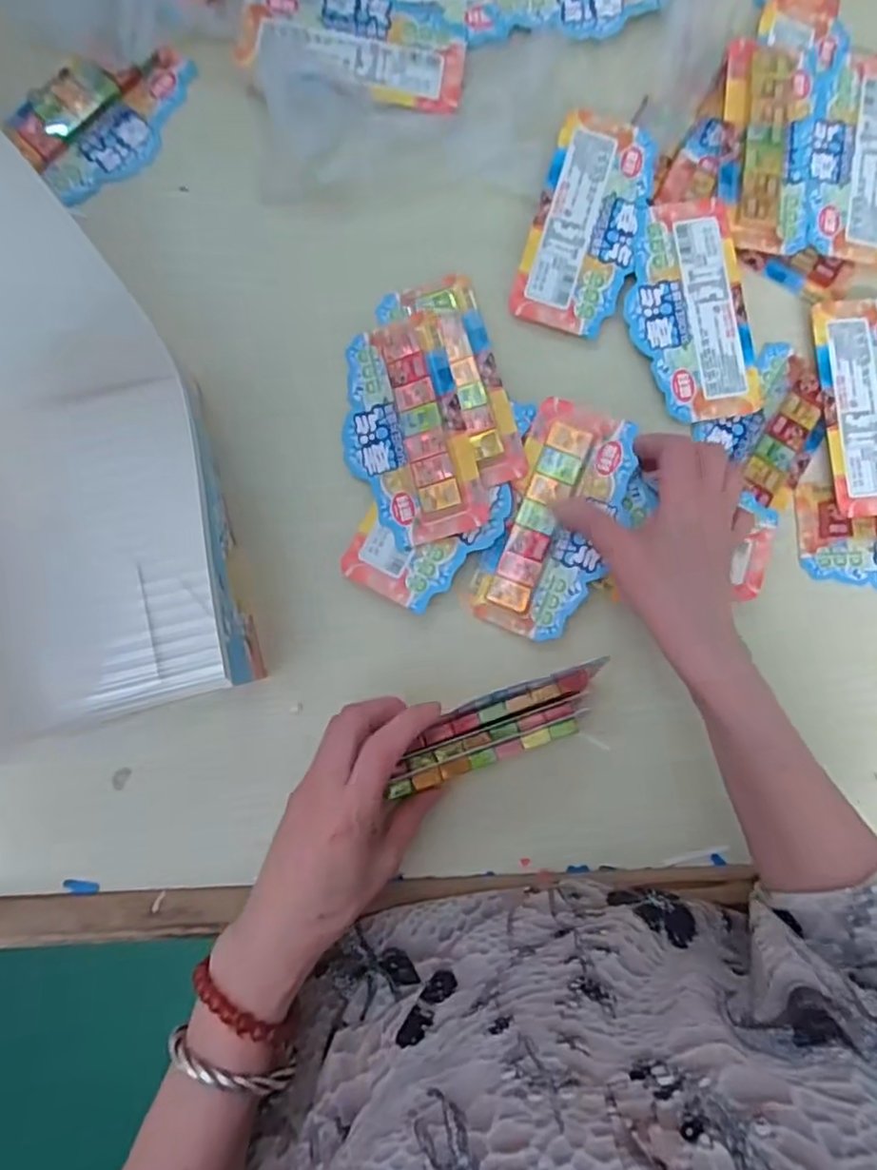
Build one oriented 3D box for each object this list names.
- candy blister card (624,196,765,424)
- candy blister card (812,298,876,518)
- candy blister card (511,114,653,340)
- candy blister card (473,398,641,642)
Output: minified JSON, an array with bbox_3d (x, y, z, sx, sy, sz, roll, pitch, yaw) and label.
[{"bbox_3d":[0.167,-0.181,0.434,0.079,0.005,0.144,-13,88,-5],"label":"candy blister card"},{"bbox_3d":[0.295,-0.121,0.442,0.073,0.009,0.144,-5,87,-4],"label":"candy blister card"},{"bbox_3d":[0.099,-0.239,0.432,0.072,0.004,0.143,18,86,-3],"label":"candy blister card"},{"bbox_3d":[0.077,-0.037,0.411,0.068,0.016,0.144,20,95,-3],"label":"candy blister card"}]

